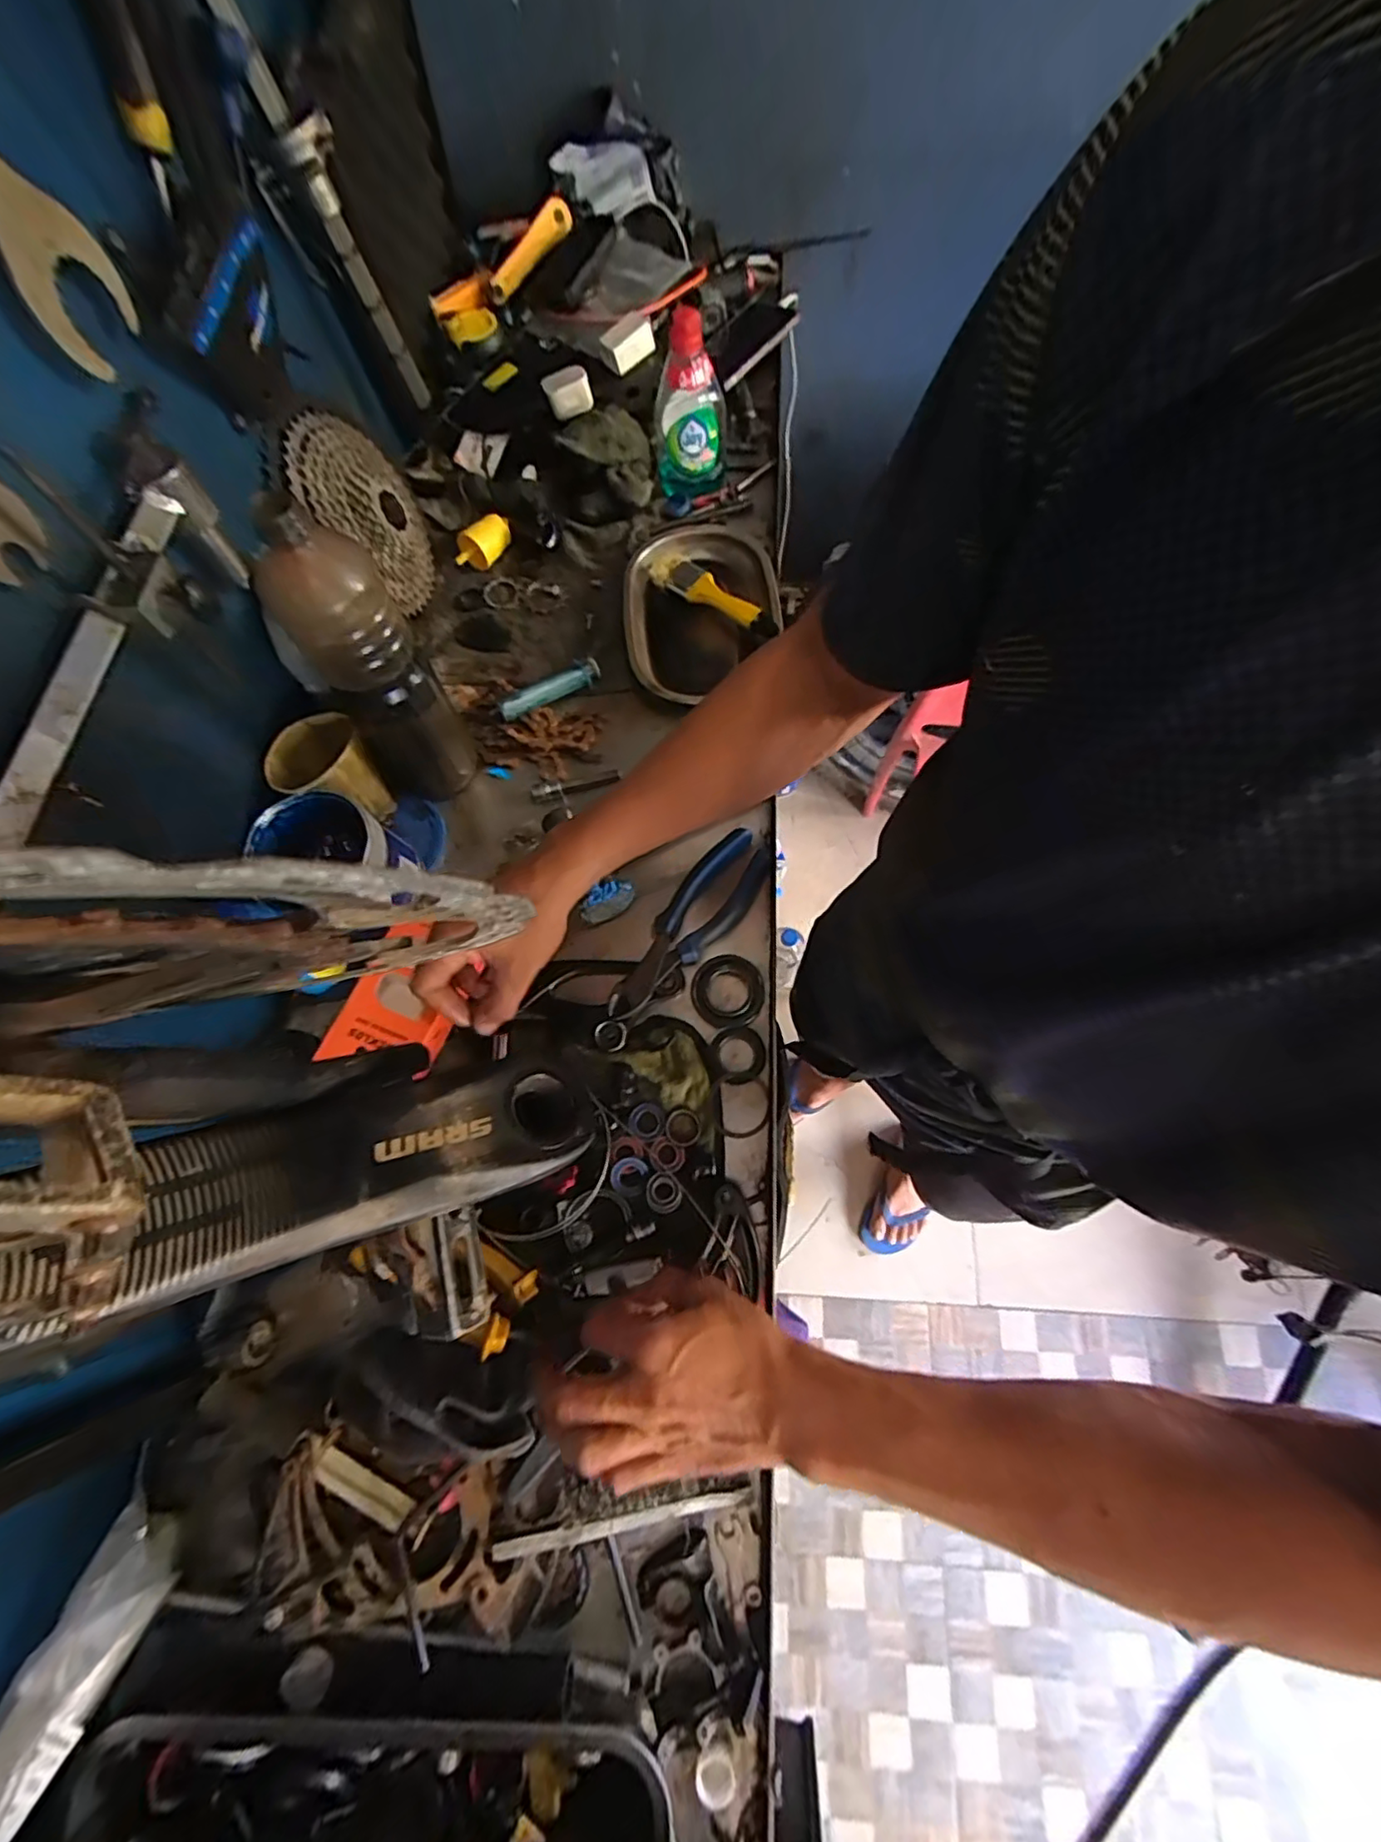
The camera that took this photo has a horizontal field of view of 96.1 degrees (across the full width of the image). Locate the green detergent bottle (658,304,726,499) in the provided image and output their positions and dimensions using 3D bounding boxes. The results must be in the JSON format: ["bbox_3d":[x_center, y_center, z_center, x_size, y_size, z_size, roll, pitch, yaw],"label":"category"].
[{"bbox_3d":[-0.002,-0.532,0.647,0.074,0.148,0.053,4,72,3],"label":"green detergent bottle"}]

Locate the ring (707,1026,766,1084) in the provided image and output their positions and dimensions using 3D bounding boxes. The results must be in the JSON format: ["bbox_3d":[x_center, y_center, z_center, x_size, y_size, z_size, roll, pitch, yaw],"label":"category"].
[{"bbox_3d":[0.040,0.111,0.515,0.045,0.014,0.045,0,72,1],"label":"ring"}]

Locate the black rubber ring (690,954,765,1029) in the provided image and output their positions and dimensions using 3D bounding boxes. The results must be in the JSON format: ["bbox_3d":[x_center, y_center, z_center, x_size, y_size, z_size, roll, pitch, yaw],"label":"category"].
[{"bbox_3d":[0.032,0.059,0.526,0.061,0.011,0.059,0,72,1],"label":"black rubber ring"}]

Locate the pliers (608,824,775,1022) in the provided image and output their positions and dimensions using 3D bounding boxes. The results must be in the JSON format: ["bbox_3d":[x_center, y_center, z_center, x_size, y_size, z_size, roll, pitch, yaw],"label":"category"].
[{"bbox_3d":[-0.001,0.004,0.538,0.059,0.020,0.194,38,77,13],"label":"pliers"}]

